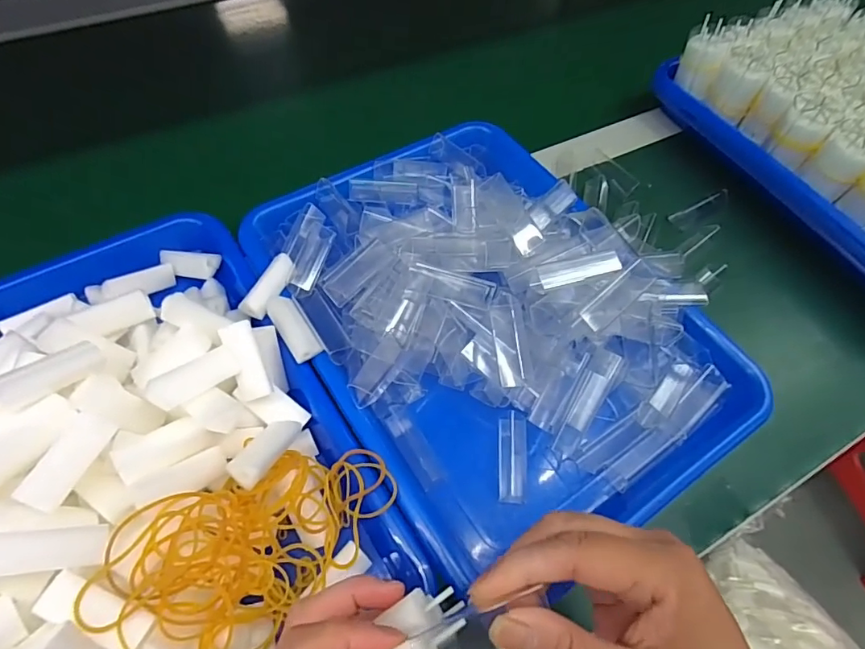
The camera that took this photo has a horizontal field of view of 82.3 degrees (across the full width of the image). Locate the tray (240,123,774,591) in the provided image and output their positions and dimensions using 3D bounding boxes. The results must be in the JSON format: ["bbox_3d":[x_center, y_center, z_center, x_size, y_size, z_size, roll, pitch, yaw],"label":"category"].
[{"bbox_3d":[0.042,-0.018,0.349,0.243,0.054,0.323,-29,65,-20],"label":"tray"}]

